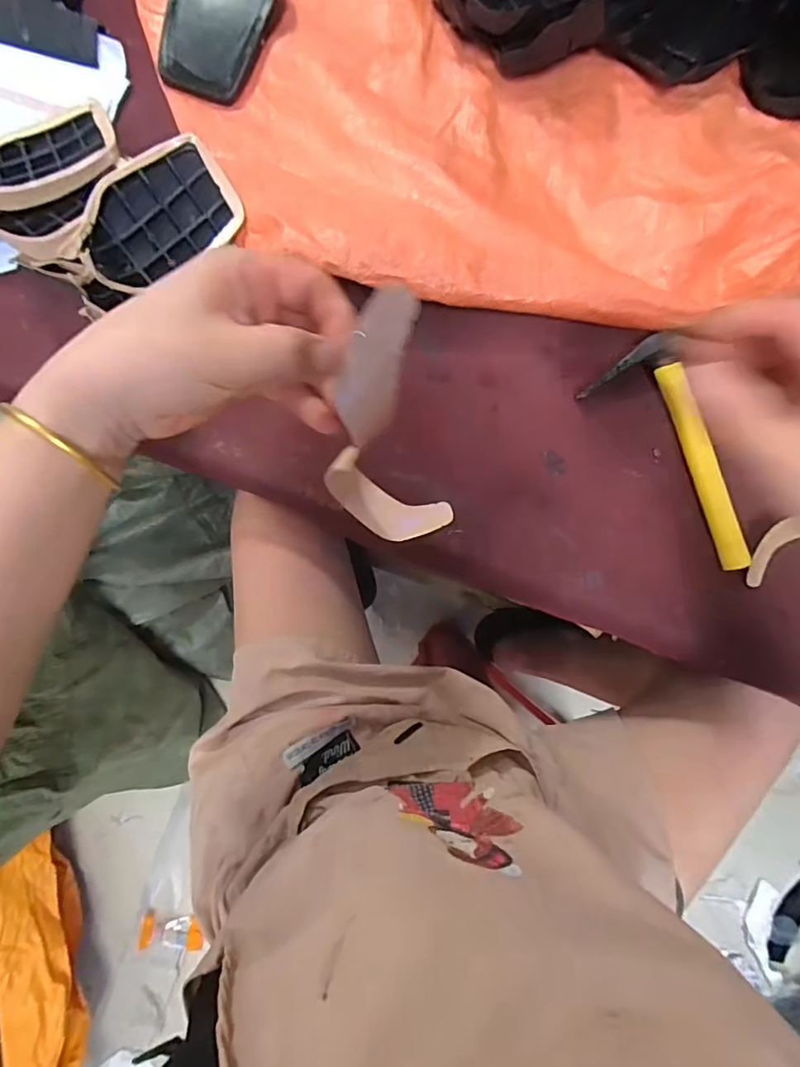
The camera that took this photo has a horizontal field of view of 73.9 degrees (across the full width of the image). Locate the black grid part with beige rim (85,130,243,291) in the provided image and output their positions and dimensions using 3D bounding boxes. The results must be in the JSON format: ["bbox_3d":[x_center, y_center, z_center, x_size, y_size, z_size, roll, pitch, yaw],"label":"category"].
[{"bbox_3d":[-0.182,-0.240,0.400,0.116,0.035,0.073,-31,87,-1],"label":"black grid part with beige rim"}]

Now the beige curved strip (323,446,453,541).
[{"bbox_3d":[-0.011,-0.025,0.427,0.100,0.022,0.047,30,85,4],"label":"beige curved strip"}]

